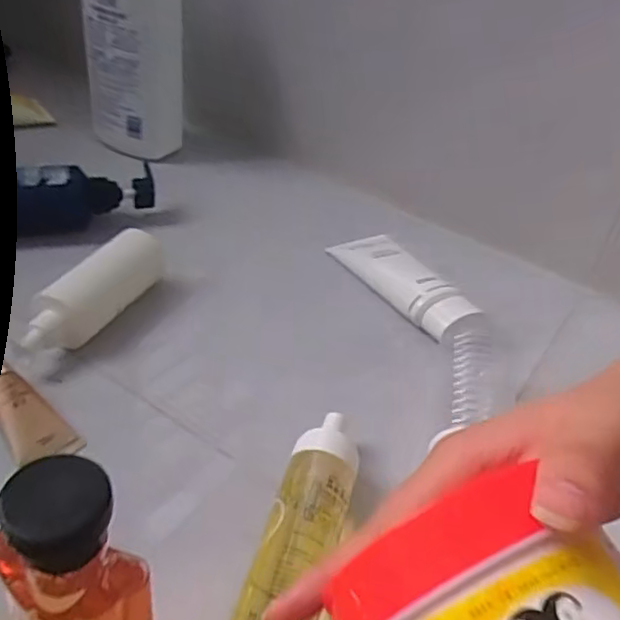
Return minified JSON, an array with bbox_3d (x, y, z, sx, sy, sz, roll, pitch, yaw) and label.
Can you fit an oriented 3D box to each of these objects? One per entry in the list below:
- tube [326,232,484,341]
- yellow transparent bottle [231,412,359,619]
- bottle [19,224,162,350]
[{"bbox_3d":[0.091,-0.032,0.640,0.059,0.034,0.173,-17,44,-28],"label":"tube"},{"bbox_3d":[-0.007,0.140,0.394,0.045,0.047,0.166,14,38,9],"label":"yellow transparent bottle"},{"bbox_3d":[-0.181,-0.010,0.549,0.044,0.050,0.153,23,40,19],"label":"bottle"}]

